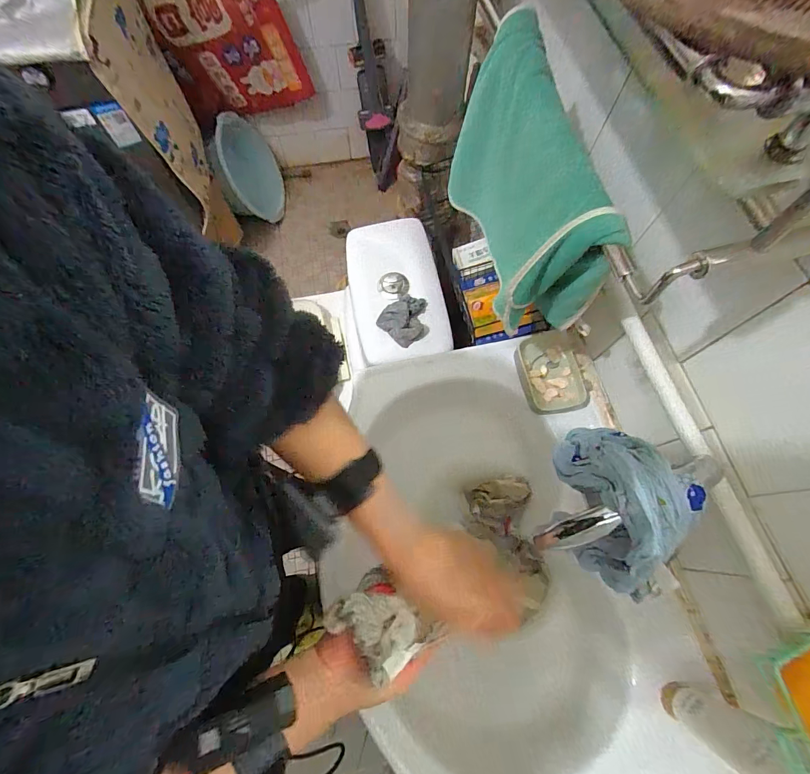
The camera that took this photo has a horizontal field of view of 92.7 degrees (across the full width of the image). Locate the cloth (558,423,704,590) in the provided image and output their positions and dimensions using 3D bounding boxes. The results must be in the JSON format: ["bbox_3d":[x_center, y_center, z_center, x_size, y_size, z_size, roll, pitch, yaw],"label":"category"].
[{"bbox_3d":[0.181,0.093,0.323,0.070,0.107,0.135,-5,68,-2],"label":"cloth"}]

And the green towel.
[{"bbox_3d":[0.129,-0.214,0.439,0.075,0.207,0.281,-11,69,-4],"label":"green towel"}]

